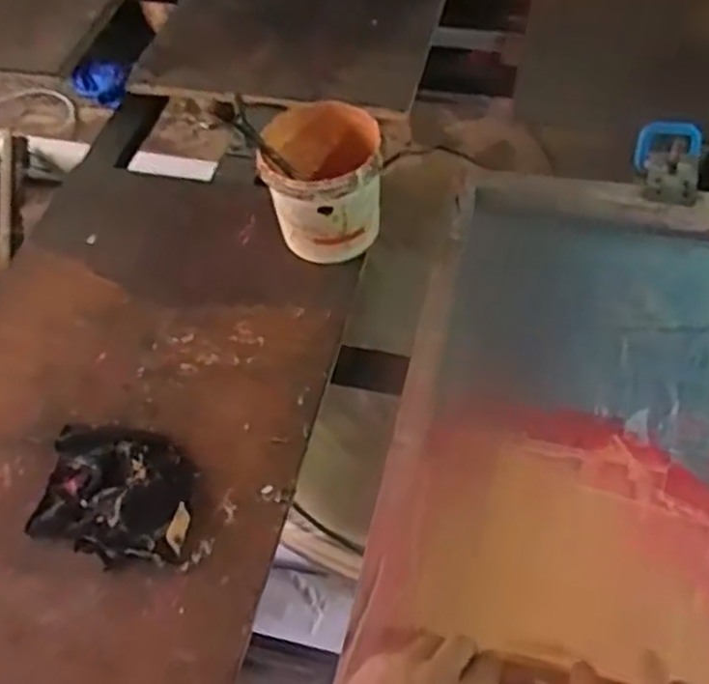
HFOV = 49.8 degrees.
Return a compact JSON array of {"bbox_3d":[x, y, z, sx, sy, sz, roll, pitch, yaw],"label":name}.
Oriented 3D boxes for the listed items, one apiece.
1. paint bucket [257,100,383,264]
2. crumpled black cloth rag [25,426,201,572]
[{"bbox_3d":[-0.032,-0.161,0.823,0.118,0.132,0.125,-2,52,3],"label":"paint bucket"},{"bbox_3d":[-0.212,0.128,0.683,0.145,0.031,0.123,8,54,11],"label":"crumpled black cloth rag"}]

